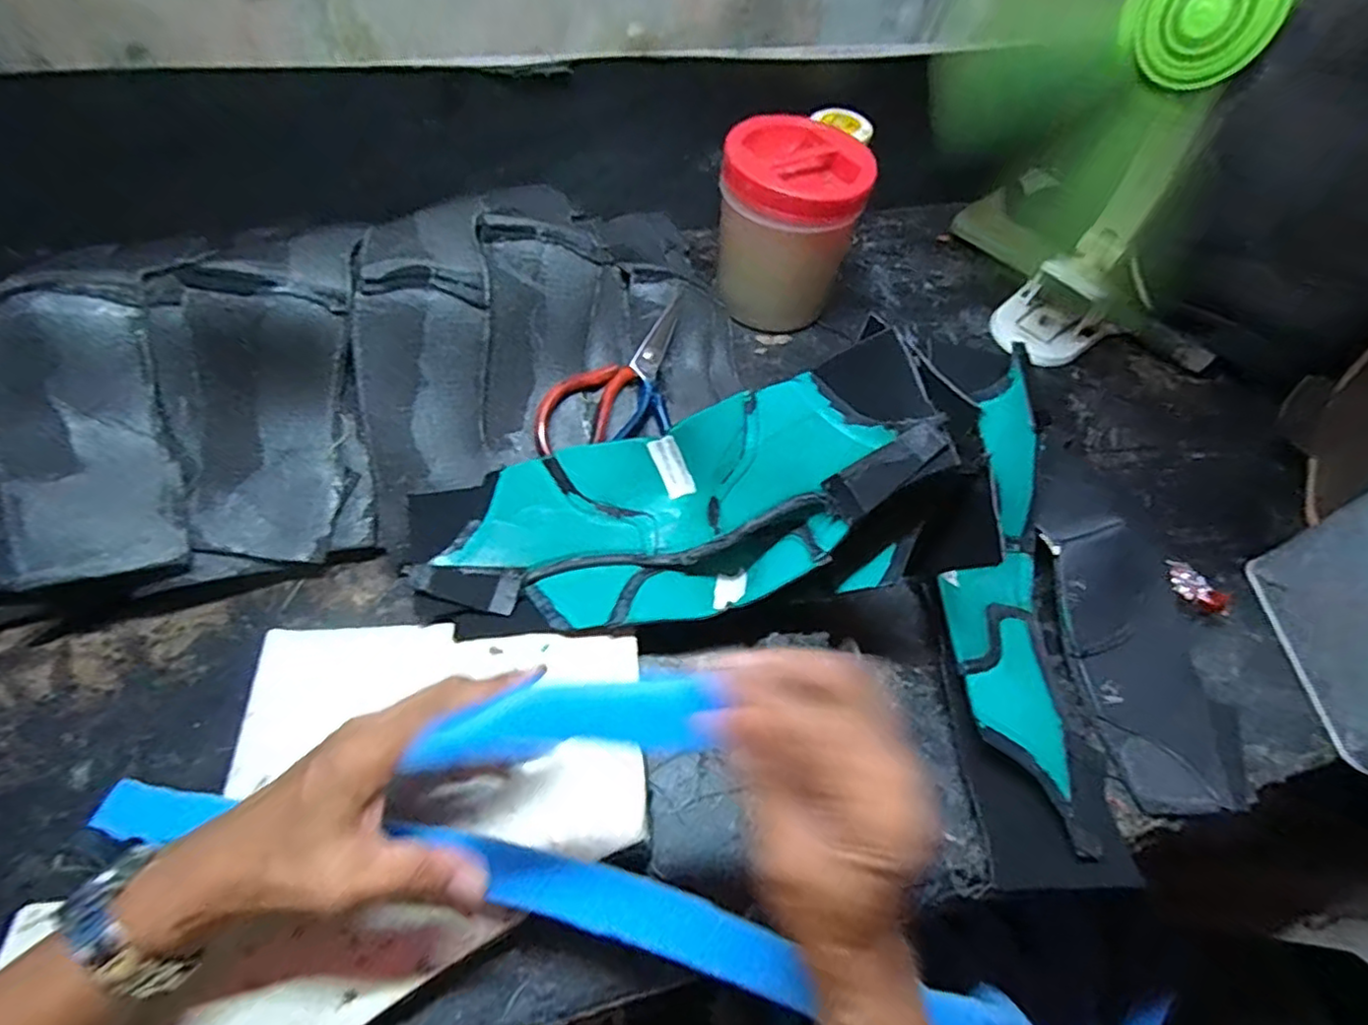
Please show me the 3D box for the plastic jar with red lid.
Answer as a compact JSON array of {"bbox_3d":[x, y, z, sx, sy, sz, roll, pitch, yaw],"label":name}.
[{"bbox_3d":[0.088,-0.250,0.566,0.118,0.131,0.102,11,57,2],"label":"plastic jar with red lid"}]

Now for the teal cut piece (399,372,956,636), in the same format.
[{"bbox_3d":[-0.001,0.001,0.405,0.308,0.106,0.115,-17,56,17],"label":"teal cut piece"}]

